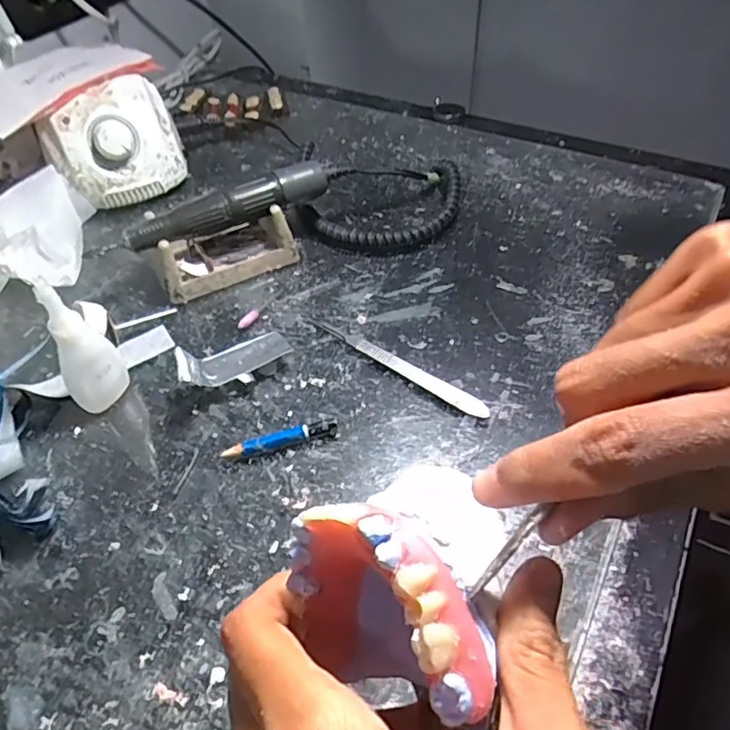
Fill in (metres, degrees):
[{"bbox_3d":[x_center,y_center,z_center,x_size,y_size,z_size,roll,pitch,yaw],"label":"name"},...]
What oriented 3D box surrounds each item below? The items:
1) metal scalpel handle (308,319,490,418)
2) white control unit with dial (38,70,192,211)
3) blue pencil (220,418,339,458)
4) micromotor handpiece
[{"bbox_3d":[0.018,-0.002,0.351,0.132,0.004,0.013,31,56,26],"label":"metal scalpel handle"},{"bbox_3d":[-0.210,-0.185,0.481,0.107,0.076,0.075,-27,53,-20],"label":"white control unit with dial"},{"bbox_3d":[-0.046,0.041,0.313,0.063,0.009,0.009,-14,50,-10],"label":"blue pencil"},{"bbox_3d":[-0.096,-0.115,0.403,0.145,0.021,0.026,-24,52,-18],"label":"micromotor handpiece"}]

